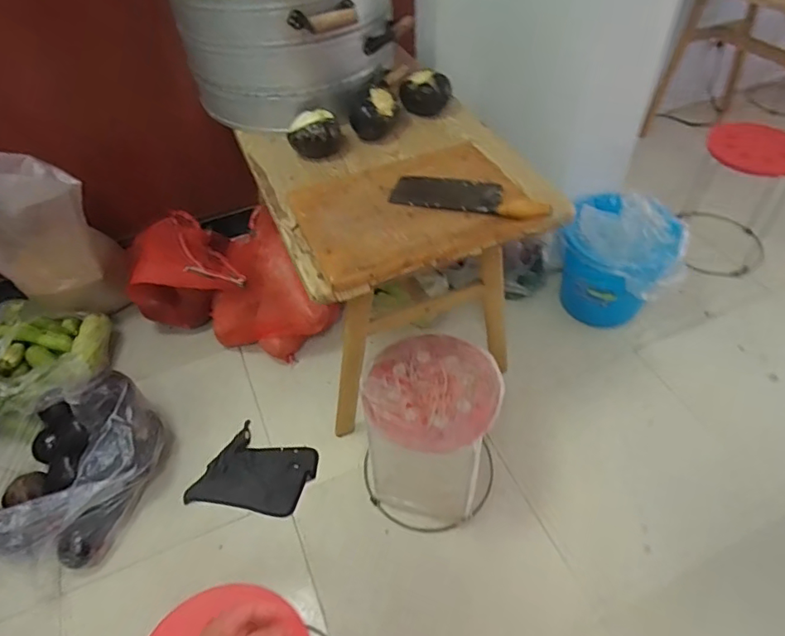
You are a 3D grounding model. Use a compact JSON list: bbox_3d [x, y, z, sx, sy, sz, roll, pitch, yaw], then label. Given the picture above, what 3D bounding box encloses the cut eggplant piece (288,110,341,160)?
[{"bbox_3d":[-0.191,-0.457,1.303,0.124,0.065,0.152,-8,49,-3],"label":"cut eggplant piece"}]

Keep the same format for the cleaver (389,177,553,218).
[{"bbox_3d":[0.162,-0.260,1.122,0.327,0.031,0.104,11,51,14],"label":"cleaver"}]

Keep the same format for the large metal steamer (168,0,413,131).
[{"bbox_3d":[-0.286,-0.791,1.449,0.536,0.293,0.592,-16,50,-10],"label":"large metal steamer"}]

